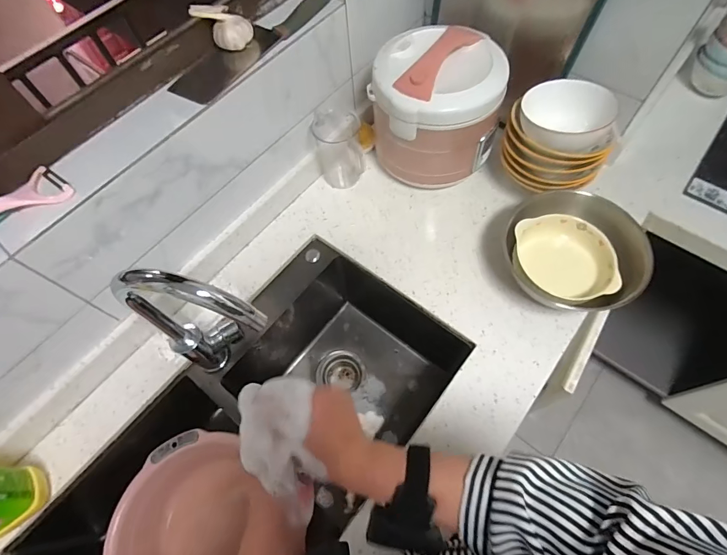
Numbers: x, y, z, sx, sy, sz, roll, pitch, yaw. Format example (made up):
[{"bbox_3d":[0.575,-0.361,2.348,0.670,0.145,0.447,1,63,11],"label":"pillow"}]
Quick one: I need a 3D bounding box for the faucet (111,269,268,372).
[{"bbox_3d":[-0.196,0.086,0.541,0.179,0.315,0.062,20,66,12],"label":"faucet"}]

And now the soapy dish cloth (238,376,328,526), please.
[{"bbox_3d":[-0.078,0.157,0.375,0.069,0.036,0.117,-10,63,-2],"label":"soapy dish cloth"}]

